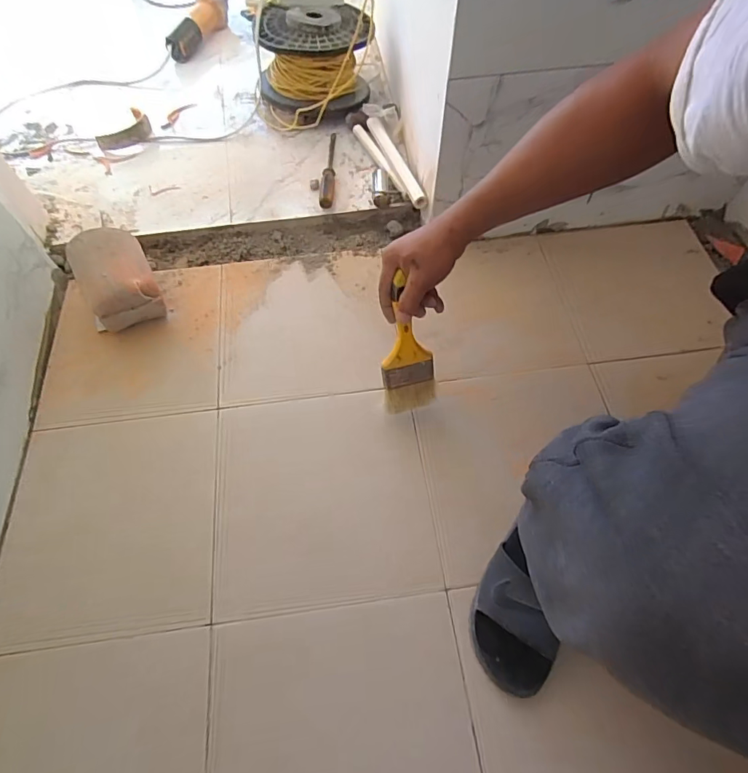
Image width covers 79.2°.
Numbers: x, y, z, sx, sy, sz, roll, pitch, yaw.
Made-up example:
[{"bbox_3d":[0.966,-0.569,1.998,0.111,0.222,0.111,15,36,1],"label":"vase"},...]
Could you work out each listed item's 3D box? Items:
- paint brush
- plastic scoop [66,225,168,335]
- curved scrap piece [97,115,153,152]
[{"bbox_3d":[0.044,-0.050,0.609,0.071,0.202,0.019,-11,34,-5],"label":"paint brush"},{"bbox_3d":[-0.416,-0.166,0.731,0.116,0.117,0.122,-25,65,-12],"label":"plastic scoop"},{"bbox_3d":[-0.504,-0.514,0.935,0.114,0.043,0.053,-33,68,-16],"label":"curved scrap piece"}]

